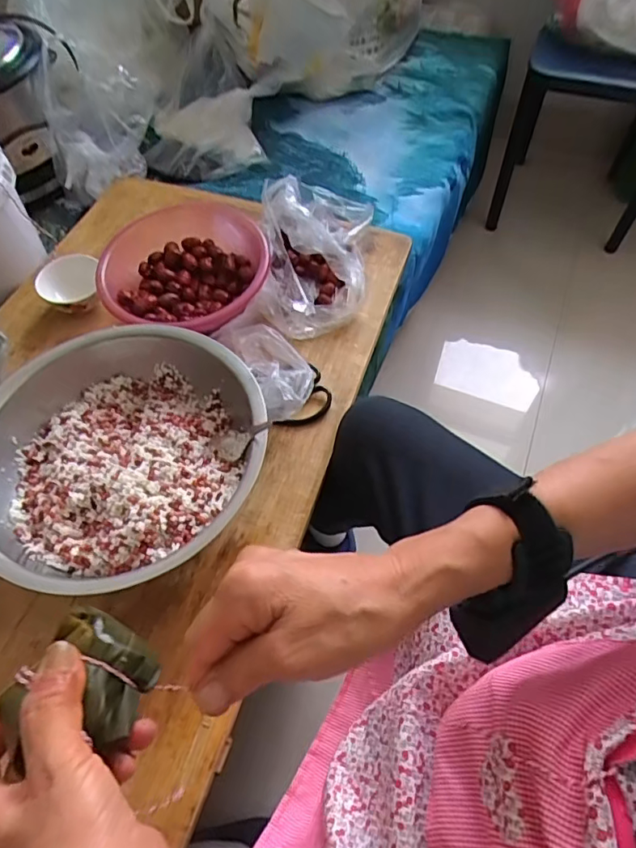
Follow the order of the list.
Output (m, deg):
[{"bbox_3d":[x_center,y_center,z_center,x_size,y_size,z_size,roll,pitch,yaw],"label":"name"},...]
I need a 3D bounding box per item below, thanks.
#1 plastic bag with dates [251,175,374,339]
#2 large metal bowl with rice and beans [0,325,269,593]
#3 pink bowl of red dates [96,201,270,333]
[{"bbox_3d":[-0.010,-0.237,0.741,0.151,0.102,0.208,6,59,5],"label":"plastic bag with dates"},{"bbox_3d":[-0.216,0.035,0.582,0.301,0.074,0.298,-1,58,1],"label":"large metal bowl with rice and beans"},{"bbox_3d":[-0.183,-0.215,0.738,0.217,0.062,0.203,-1,58,1],"label":"pink bowl of red dates"}]

